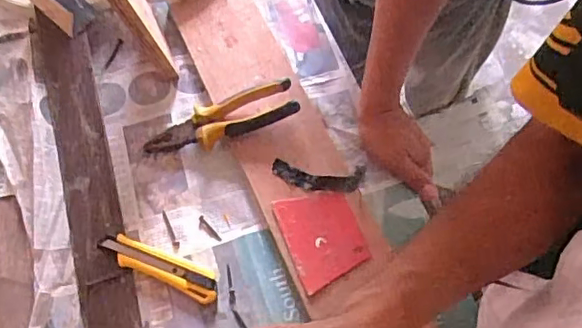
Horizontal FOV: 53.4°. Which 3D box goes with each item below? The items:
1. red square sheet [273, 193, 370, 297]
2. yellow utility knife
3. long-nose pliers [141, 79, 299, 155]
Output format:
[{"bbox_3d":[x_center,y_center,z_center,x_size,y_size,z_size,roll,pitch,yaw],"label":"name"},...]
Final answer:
[{"bbox_3d":[0.035,0.079,0.639,0.080,0.006,0.109,-17,57,-10],"label":"red square sheet"},{"bbox_3d":[-0.145,0.111,0.634,0.143,0.010,0.033,20,64,13],"label":"yellow utility knife"},{"bbox_3d":[-0.087,-0.053,0.709,0.189,0.015,0.060,-21,71,1],"label":"long-nose pliers"}]

